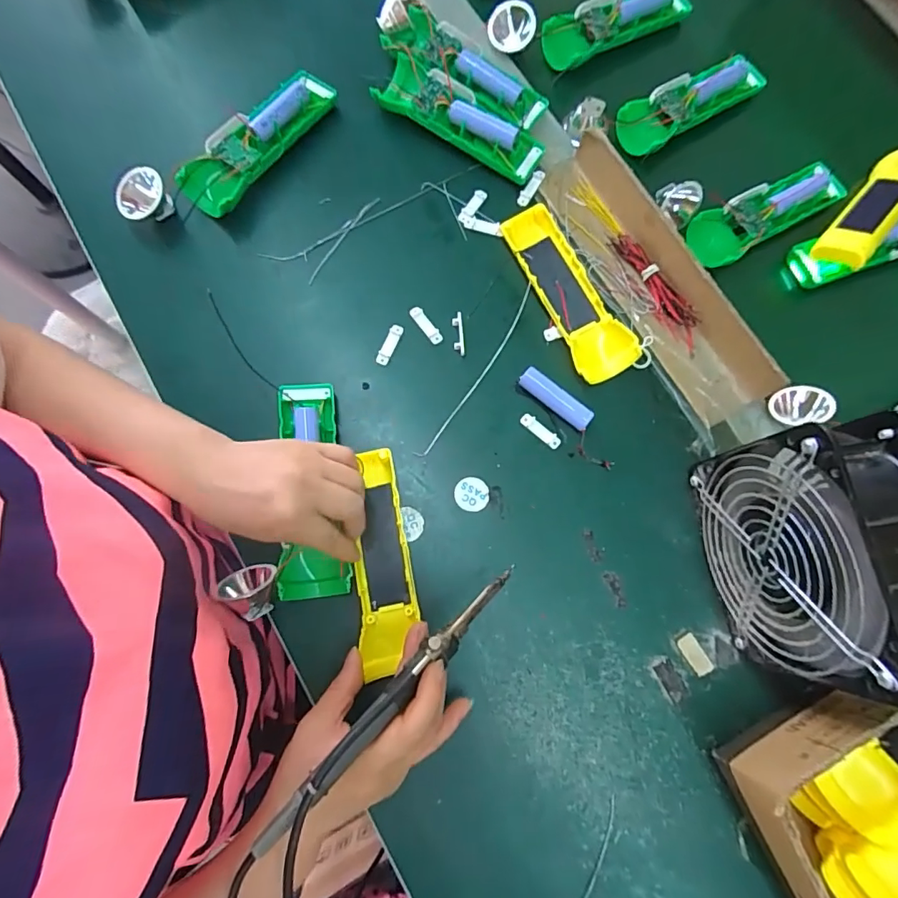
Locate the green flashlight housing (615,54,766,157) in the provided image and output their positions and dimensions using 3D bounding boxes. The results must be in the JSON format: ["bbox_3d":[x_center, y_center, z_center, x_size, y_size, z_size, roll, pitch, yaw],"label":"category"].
[{"bbox_3d":[0.234,-0.336,0.484,0.162,0.025,0.047,-35,81,-8],"label":"green flashlight housing"}]

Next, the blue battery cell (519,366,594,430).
[{"bbox_3d":[0.087,-0.040,0.411,0.065,0.016,0.017,38,80,6],"label":"blue battery cell"}]

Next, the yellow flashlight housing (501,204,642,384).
[{"bbox_3d":[0.101,-0.136,0.427,0.050,0.026,0.163,-23,80,-6],"label":"yellow flashlight housing"}]

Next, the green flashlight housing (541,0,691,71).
[{"bbox_3d":[0.168,-0.431,0.500,0.162,0.027,0.048,-34,81,-8],"label":"green flashlight housing"}]

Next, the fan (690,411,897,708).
[{"bbox_3d":[0.233,0.067,0.326,0.064,0.146,0.146,-12,79,-4],"label":"fan"}]

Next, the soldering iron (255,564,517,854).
[{"bbox_3d":[-0.021,0.136,0.298,0.018,0.029,0.189,47,59,8],"label":"soldering iron"}]

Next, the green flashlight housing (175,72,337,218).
[{"bbox_3d":[-0.172,-0.283,0.451,0.050,0.029,0.167,33,79,5],"label":"green flashlight housing"}]

